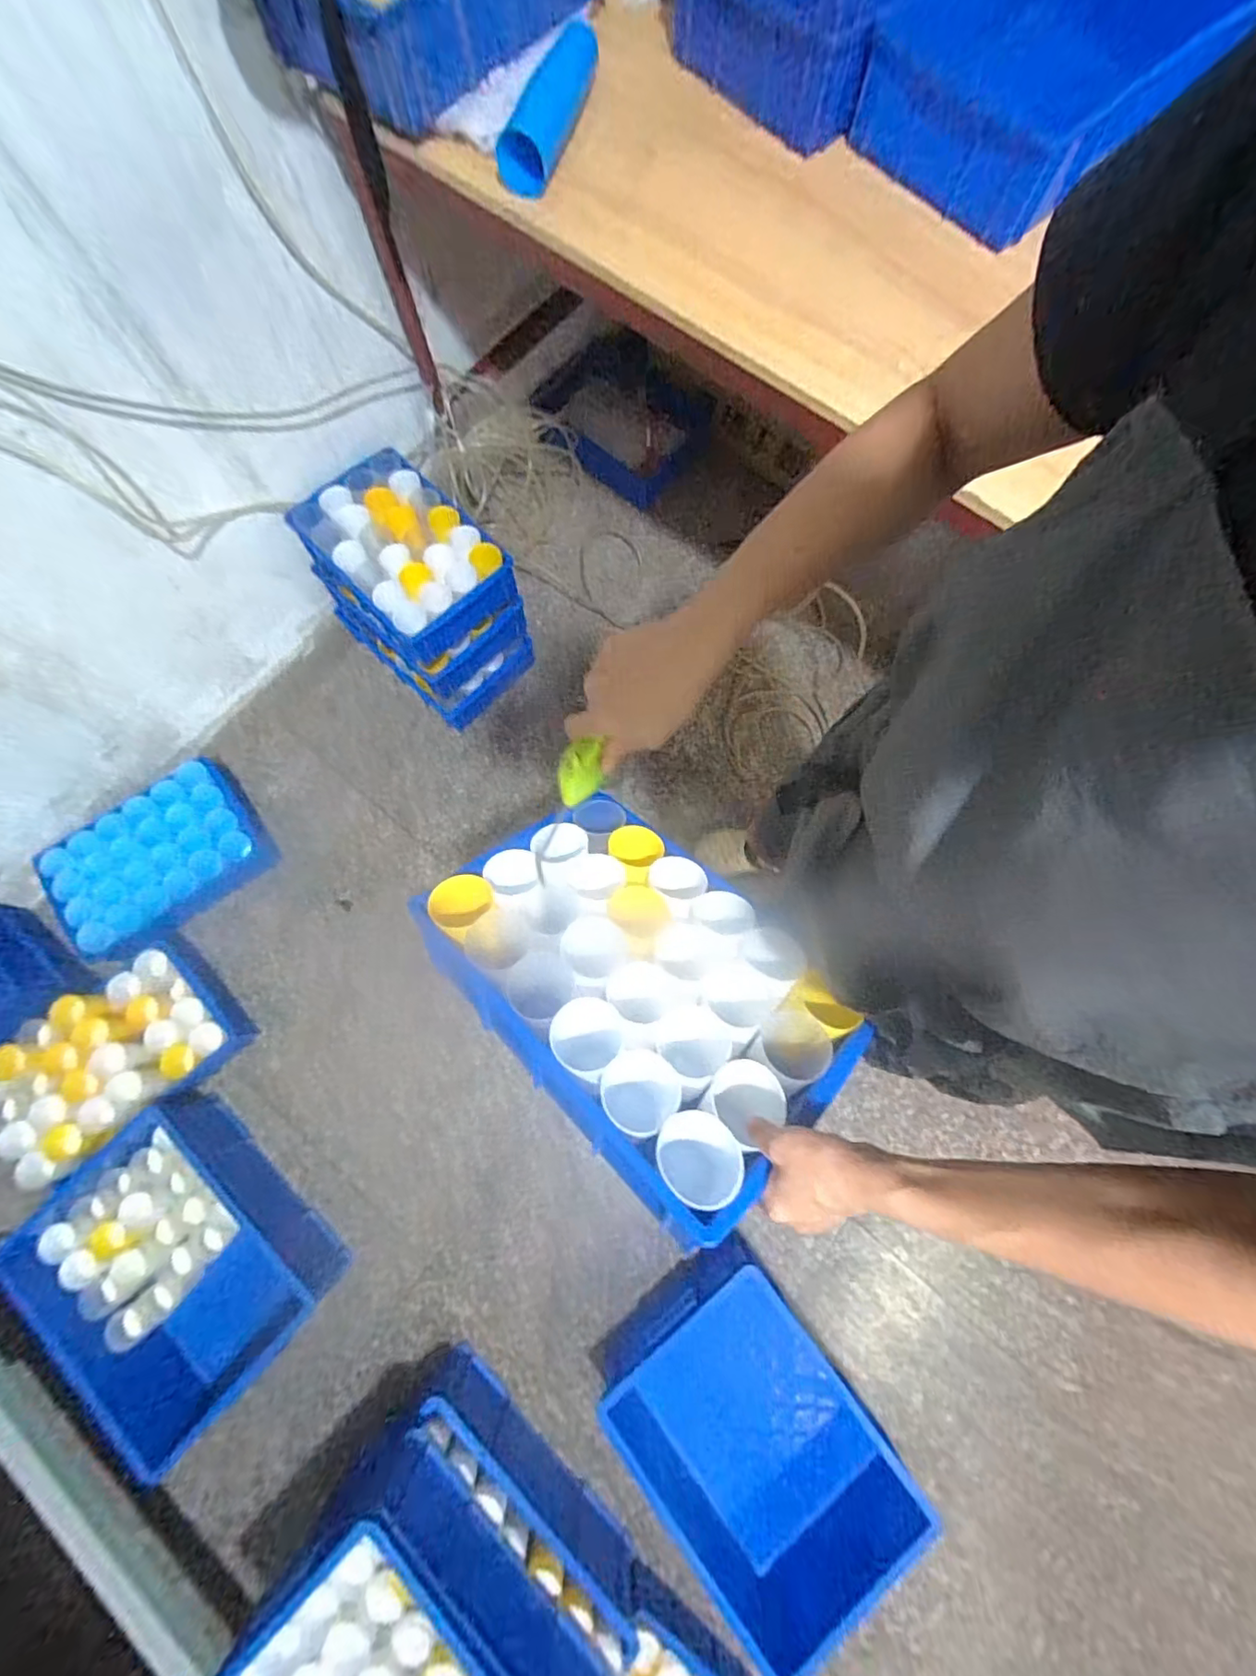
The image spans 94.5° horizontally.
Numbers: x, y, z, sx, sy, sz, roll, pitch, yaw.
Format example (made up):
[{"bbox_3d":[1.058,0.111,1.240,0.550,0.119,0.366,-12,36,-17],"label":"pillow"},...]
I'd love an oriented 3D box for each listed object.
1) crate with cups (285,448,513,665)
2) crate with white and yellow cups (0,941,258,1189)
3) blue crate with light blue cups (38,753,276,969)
[{"bbox_3d":[-0.455,-0.580,1.176,0.276,0.093,0.395,-44,81,-10],"label":"crate with cups"},{"bbox_3d":[-1.047,0.443,1.181,0.435,0.146,0.296,-38,81,-6],"label":"crate with white and yellow cups"},{"bbox_3d":[-1.041,0.047,1.287,0.432,0.101,0.298,-33,79,-8],"label":"blue crate with light blue cups"}]

